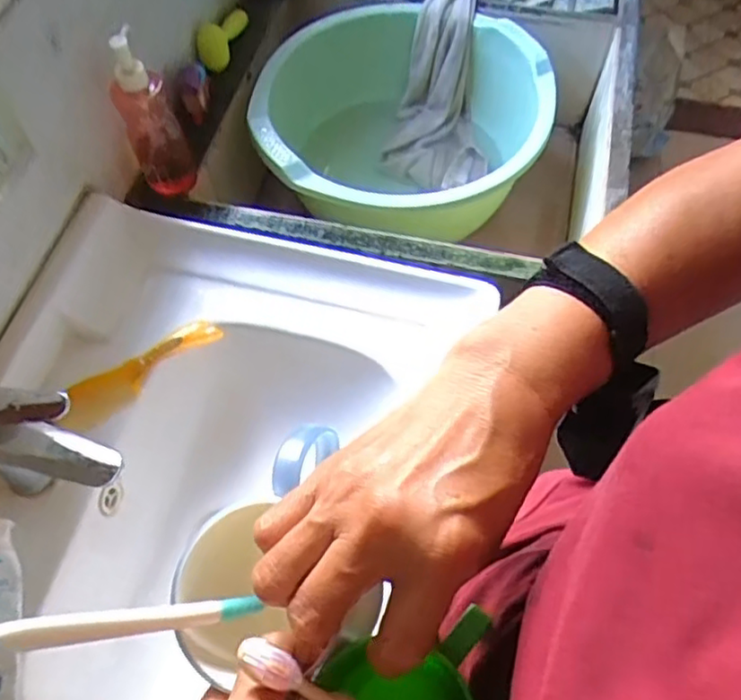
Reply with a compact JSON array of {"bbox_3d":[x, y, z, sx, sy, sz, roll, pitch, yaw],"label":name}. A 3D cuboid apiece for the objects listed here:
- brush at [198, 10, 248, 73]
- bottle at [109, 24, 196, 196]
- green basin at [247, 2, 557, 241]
[{"bbox_3d":[-0.197,-0.428,0.891,0.032,0.061,0.125,14,47,8],"label":"brush"},{"bbox_3d":[-0.242,-0.252,0.718,0.059,0.184,0.045,-25,63,-13],"label":"bottle"},{"bbox_3d":[0.030,-0.290,0.933,0.411,0.210,0.365,9,61,5],"label":"green basin"}]

